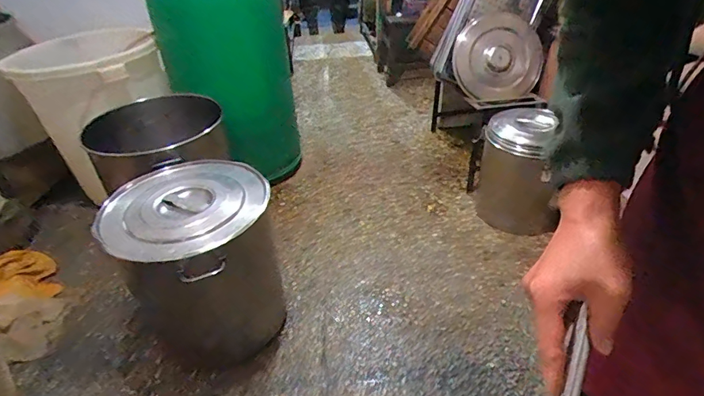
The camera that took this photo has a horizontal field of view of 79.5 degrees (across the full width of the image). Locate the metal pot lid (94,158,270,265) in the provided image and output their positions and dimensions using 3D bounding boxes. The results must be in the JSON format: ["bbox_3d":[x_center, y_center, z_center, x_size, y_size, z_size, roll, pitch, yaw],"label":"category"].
[{"bbox_3d":[-0.449,0.009,1.158,0.409,0.049,0.438,-3,35,2],"label":"metal pot lid"}]

